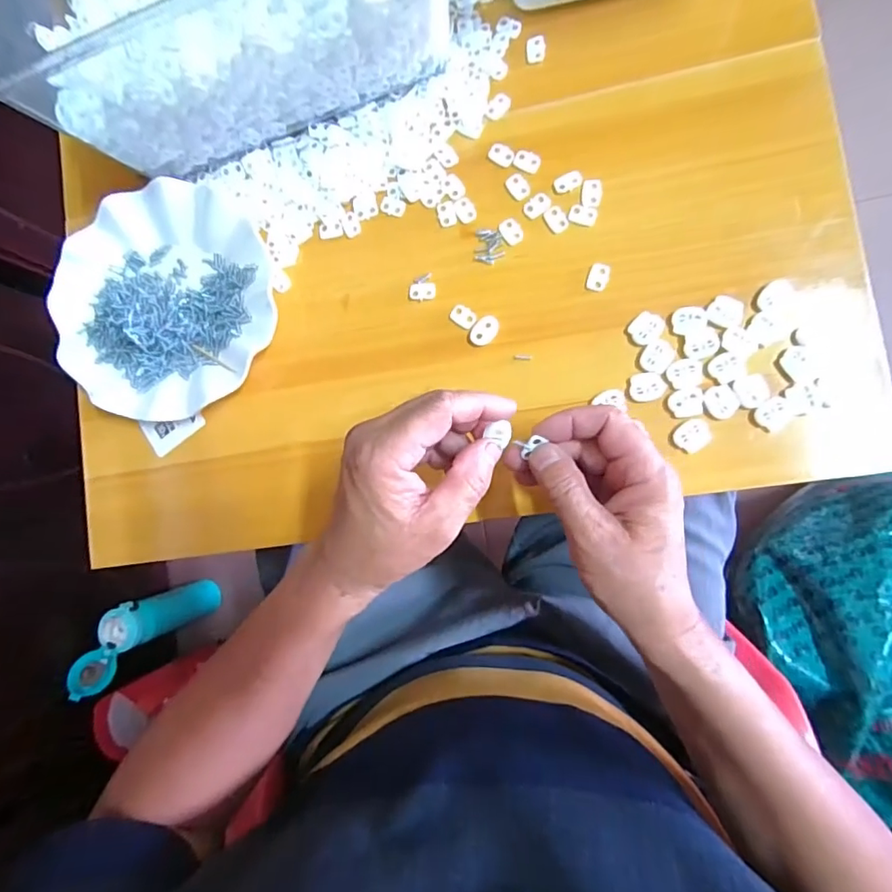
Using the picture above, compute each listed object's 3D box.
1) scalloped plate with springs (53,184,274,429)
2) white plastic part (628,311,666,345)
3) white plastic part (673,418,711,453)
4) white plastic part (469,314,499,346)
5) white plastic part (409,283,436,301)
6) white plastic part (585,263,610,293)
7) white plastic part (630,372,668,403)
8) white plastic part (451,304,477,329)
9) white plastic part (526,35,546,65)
[{"bbox_3d":[-0.222,-0.113,0.405,0.177,0.027,0.179,0,87,9],"label":"scalloped plate with springs"},{"bbox_3d":[0.140,-0.082,0.354,0.020,0.004,0.023,43,95,9],"label":"white plastic part"},{"bbox_3d":[0.167,-0.007,0.344,0.023,0.004,0.020,-33,83,7],"label":"white plastic part"},{"bbox_3d":[0.028,-0.085,0.378,0.017,0.013,0.024,36,93,9],"label":"white plastic part"},{"bbox_3d":[-0.018,-0.117,0.386,0.020,0.007,0.012,6,88,10],"label":"white plastic part"},{"bbox_3d":[0.108,-0.120,0.364,0.014,0.004,0.019,18,91,10],"label":"white plastic part"},{"bbox_3d":[0.139,-0.041,0.351,0.023,0.004,0.020,0,87,9],"label":"white plastic part"},{"bbox_3d":[0.013,-0.096,0.380,0.020,0.006,0.014,41,94,9],"label":"white plastic part"},{"bbox_3d":[0.067,-0.297,0.380,0.014,0.004,0.019,0,87,9],"label":"white plastic part"}]

